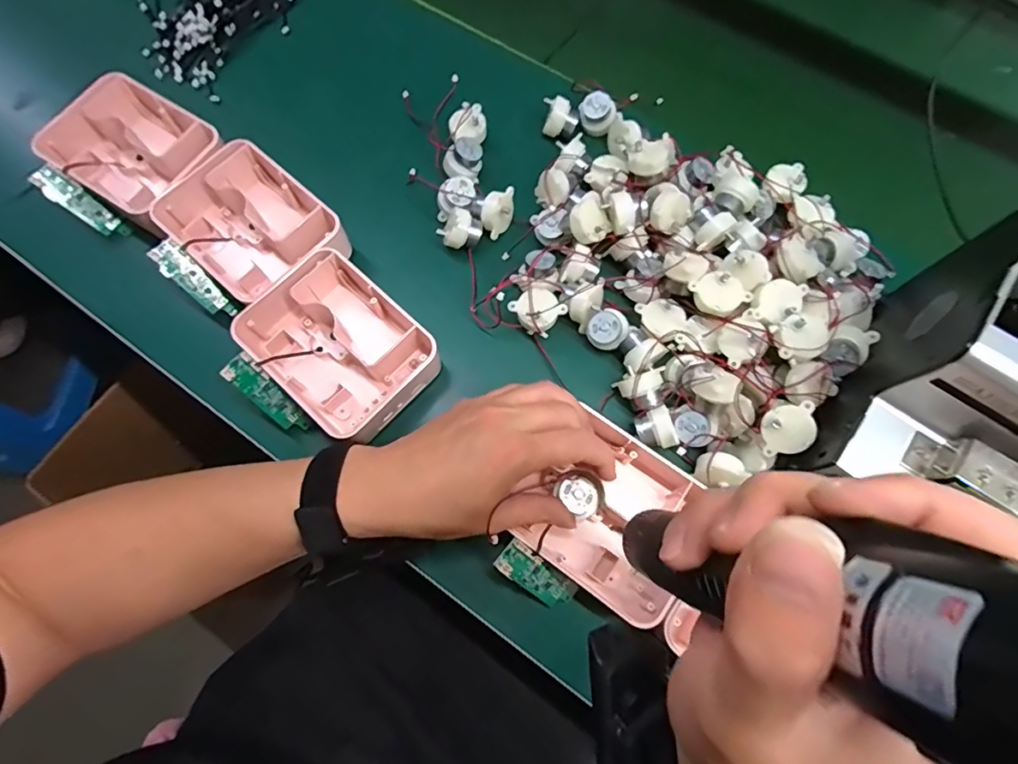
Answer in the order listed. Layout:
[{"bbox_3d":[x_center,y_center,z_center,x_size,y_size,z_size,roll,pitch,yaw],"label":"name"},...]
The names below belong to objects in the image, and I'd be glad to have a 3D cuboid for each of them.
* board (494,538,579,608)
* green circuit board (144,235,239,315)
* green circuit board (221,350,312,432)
[{"bbox_3d":[0.020,0.128,0.332,0.069,0.009,0.022,43,70,-28],"label":"board"},{"bbox_3d":[-0.247,-0.078,0.399,0.022,0.008,0.069,-47,113,-16],"label":"green circuit board"},{"bbox_3d":[-0.175,0.011,0.368,0.021,0.007,0.068,-45,115,-15],"label":"green circuit board"}]

